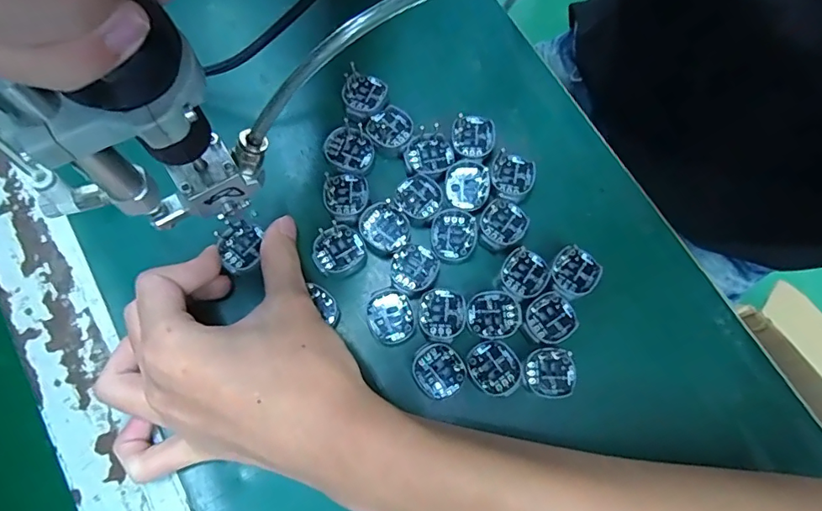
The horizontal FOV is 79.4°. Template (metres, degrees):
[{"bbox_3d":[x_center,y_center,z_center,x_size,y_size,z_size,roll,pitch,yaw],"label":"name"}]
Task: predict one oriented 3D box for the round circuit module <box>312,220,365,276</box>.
[{"bbox_3d":[-0.040,-0.004,0.269,0.027,0.004,0.028,0,76,0],"label":"round circuit module"}]

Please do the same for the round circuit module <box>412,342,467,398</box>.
[{"bbox_3d":[0.014,0.058,0.253,0.025,0.004,0.027,0,76,0],"label":"round circuit module"}]

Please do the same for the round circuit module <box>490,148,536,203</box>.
[{"bbox_3d":[0.058,-0.045,0.287,0.025,0.012,0.028,26,77,6],"label":"round circuit module"}]

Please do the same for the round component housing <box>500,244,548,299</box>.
[{"bbox_3d":[0.061,0.010,0.272,0.024,0.012,0.026,0,76,0],"label":"round component housing"}]

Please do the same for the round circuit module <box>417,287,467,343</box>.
[{"bbox_3d":[0.016,0.031,0.262,0.025,0.004,0.028,5,76,1],"label":"round circuit module"}]

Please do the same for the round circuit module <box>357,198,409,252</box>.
[{"bbox_3d":[-0.014,-0.016,0.273,0.025,0.004,0.027,0,76,0],"label":"round circuit module"}]

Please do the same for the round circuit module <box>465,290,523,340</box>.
[{"bbox_3d":[0.044,0.031,0.261,0.028,0.004,0.025,-9,76,-3],"label":"round circuit module"}]

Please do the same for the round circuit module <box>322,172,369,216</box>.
[{"bbox_3d":[-0.037,-0.035,0.278,0.025,0.004,0.026,0,76,0],"label":"round circuit module"}]

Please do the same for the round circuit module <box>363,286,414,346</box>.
[{"bbox_3d":[-0.011,0.032,0.260,0.024,0.004,0.028,-28,78,-7],"label":"round circuit module"}]

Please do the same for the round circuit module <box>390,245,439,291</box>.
[{"bbox_3d":[0.002,0.006,0.268,0.026,0.004,0.024,0,76,0],"label":"round circuit module"}]

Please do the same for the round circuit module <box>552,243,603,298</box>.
[{"bbox_3d":[0.089,0.010,0.273,0.025,0.012,0.026,0,76,0],"label":"round circuit module"}]

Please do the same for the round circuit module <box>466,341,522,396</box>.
[{"bbox_3d":[0.043,0.057,0.253,0.025,0.004,0.028,-28,77,-7],"label":"round circuit module"}]

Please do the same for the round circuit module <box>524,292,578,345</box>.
[{"bbox_3d":[0.074,0.033,0.260,0.026,0.004,0.025,0,76,0],"label":"round circuit module"}]

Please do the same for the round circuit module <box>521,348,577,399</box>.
[{"bbox_3d":[0.071,0.060,0.254,0.027,0.004,0.024,9,76,2],"label":"round circuit module"}]

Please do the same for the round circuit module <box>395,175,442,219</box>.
[{"bbox_3d":[0.004,-0.033,0.278,0.025,0.004,0.025,0,76,0],"label":"round circuit module"}]

